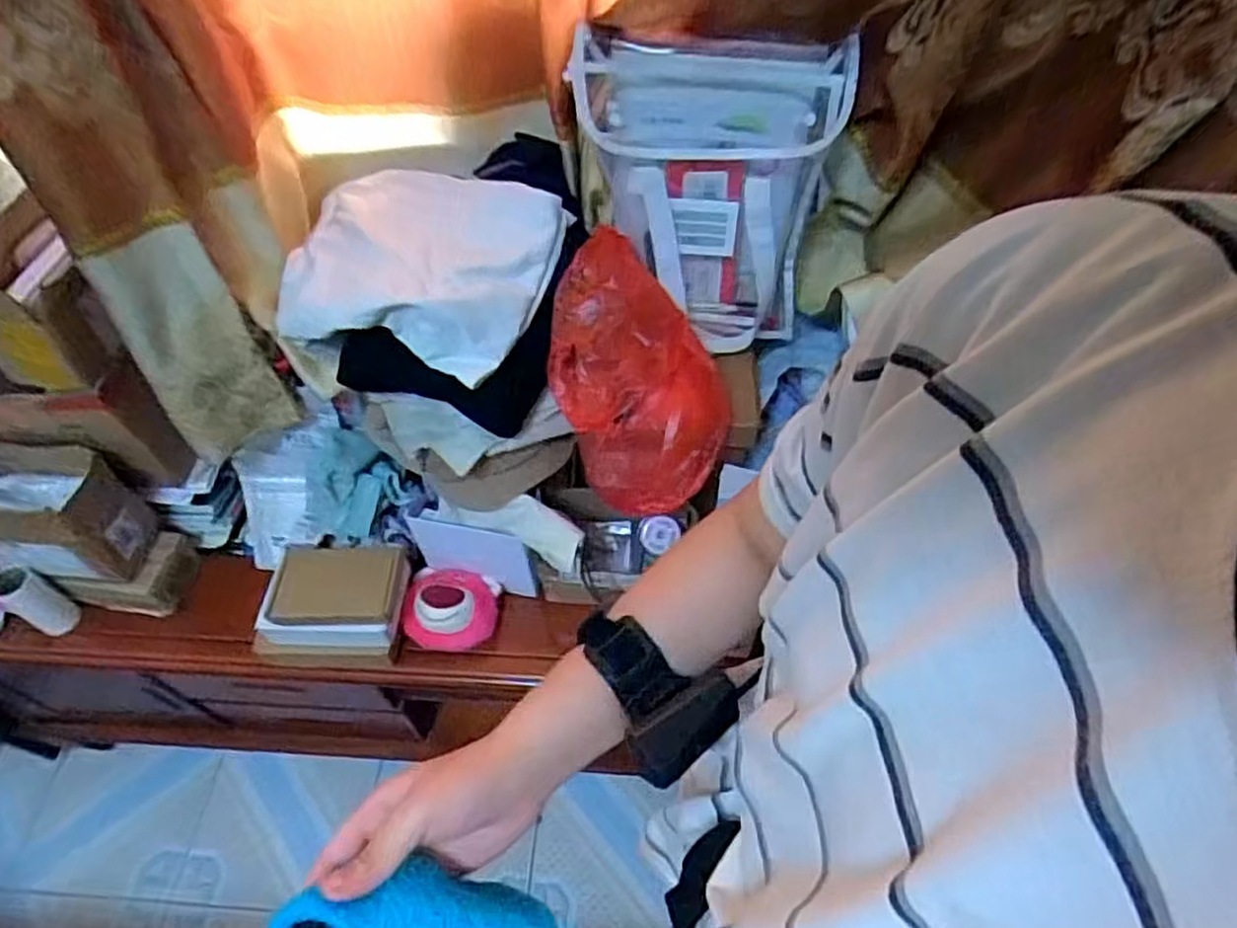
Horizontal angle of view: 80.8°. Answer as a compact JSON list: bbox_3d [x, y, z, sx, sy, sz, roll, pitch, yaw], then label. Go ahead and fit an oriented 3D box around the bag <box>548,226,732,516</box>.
[{"bbox_3d":[0.008,-0.097,0.784,0.165,0.168,0.243,-23,56,-14],"label":"bag"}]

